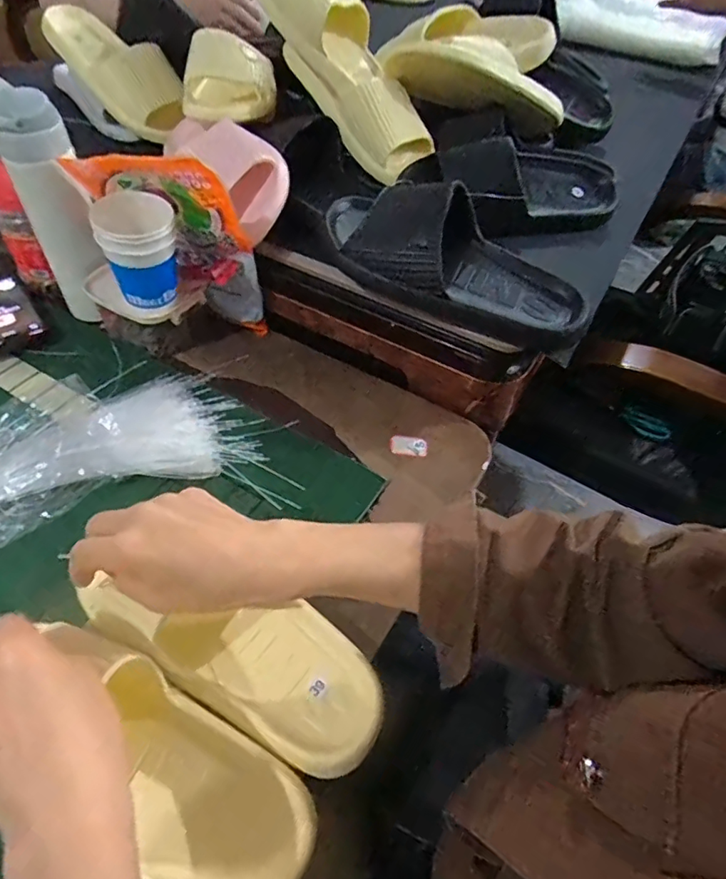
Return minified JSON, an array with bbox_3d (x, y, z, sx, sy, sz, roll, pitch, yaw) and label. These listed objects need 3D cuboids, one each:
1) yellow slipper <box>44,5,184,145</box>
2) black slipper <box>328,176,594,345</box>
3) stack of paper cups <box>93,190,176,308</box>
[{"bbox_3d":[-0.313,-0.470,0.685,0.227,0.068,0.099,39,87,2],"label":"yellow slipper"},{"bbox_3d":[0.083,-0.170,0.486,0.254,0.081,0.098,28,54,18],"label":"black slipper"},{"bbox_3d":[-0.215,-0.186,0.514,0.070,0.098,0.070,-12,52,-14],"label":"stack of paper cups"}]

